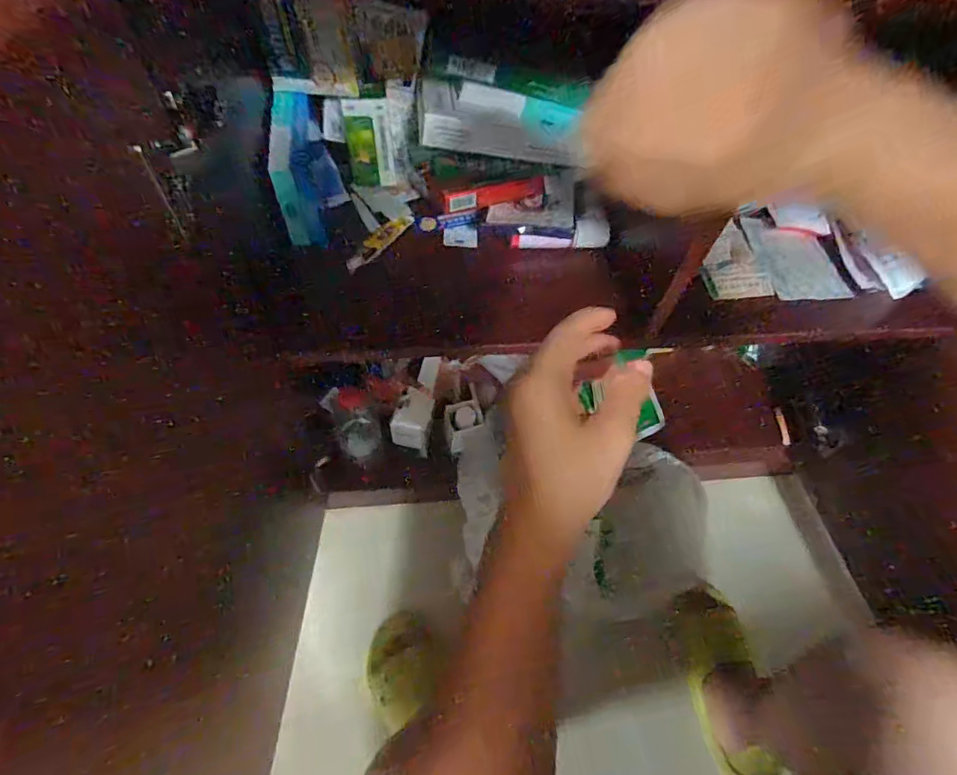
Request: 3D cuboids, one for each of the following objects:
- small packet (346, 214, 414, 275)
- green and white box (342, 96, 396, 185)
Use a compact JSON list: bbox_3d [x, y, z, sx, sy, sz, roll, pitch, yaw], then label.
[{"bbox_3d":[-0.116,-0.169,0.587,0.026,0.016,0.105,27,60,15],"label":"small packet"},{"bbox_3d":[-0.126,-0.284,0.598,0.052,0.100,0.027,-11,58,-8],"label":"green and white box"}]

